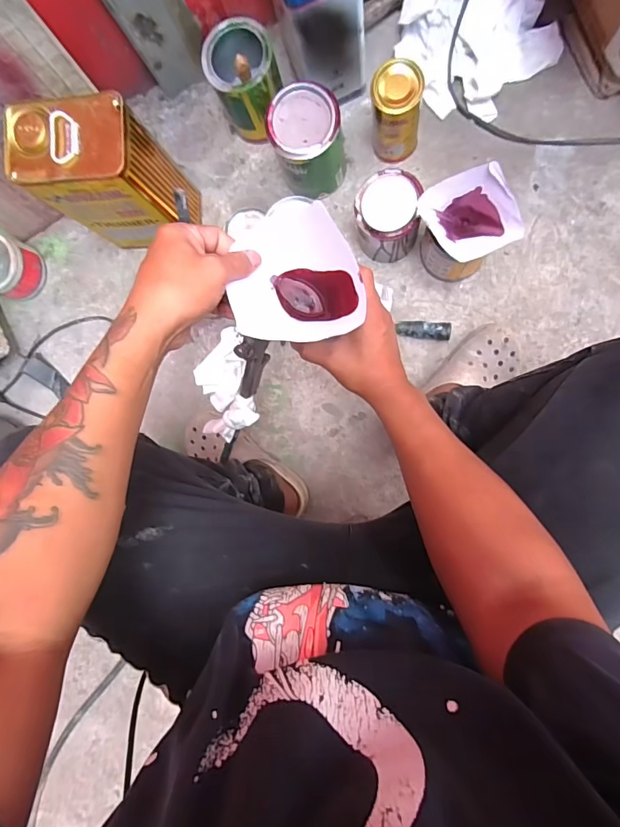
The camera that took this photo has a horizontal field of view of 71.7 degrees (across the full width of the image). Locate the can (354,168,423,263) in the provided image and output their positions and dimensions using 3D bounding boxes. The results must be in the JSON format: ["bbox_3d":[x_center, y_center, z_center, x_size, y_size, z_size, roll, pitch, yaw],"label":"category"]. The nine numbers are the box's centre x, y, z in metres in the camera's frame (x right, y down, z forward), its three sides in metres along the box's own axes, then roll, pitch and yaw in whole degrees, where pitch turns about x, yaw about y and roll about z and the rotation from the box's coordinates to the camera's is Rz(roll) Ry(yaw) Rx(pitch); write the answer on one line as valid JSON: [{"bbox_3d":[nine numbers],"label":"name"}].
[{"bbox_3d":[0.122,-0.303,0.670,0.091,0.124,0.097,1,93,9],"label":"can"}]

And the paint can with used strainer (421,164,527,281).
[{"bbox_3d":[0.217,-0.262,0.621,0.096,0.190,0.112,-28,89,10],"label":"paint can with used strainer"}]

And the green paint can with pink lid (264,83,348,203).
[{"bbox_3d":[0.001,-0.421,0.678,0.101,0.136,0.105,1,93,9],"label":"green paint can with pink lid"}]

